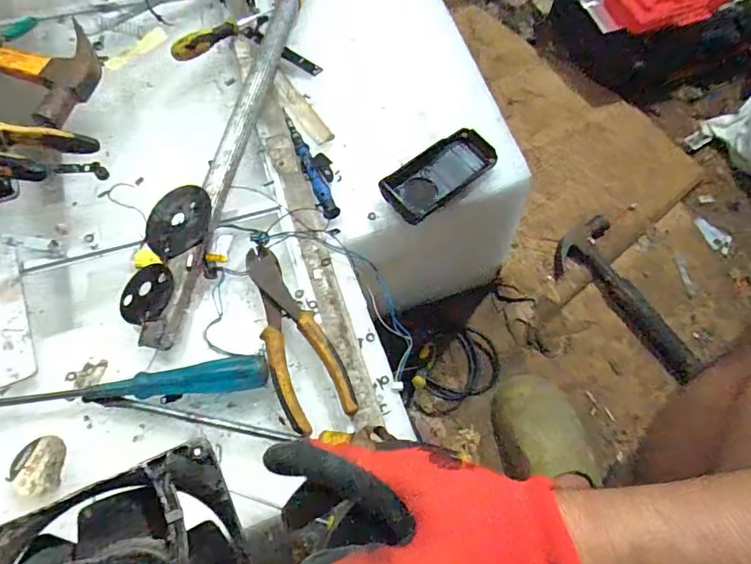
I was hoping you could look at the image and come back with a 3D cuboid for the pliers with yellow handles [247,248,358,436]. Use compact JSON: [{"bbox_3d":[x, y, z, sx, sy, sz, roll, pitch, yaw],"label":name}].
[{"bbox_3d":[-0.071,0.042,0.415,0.057,0.017,0.169,-20,69,-10],"label":"pliers with yellow handles"}]

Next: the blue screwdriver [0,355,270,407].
[{"bbox_3d":[-0.210,0.085,0.391,0.240,0.018,0.025,-5,67,-4],"label":"blue screwdriver"}]

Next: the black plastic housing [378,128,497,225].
[{"bbox_3d":[0.063,-0.108,0.489,0.116,0.031,0.055,-35,72,-15],"label":"black plastic housing"}]

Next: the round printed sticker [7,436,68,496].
[{"bbox_3d":[-0.262,0.142,0.371,0.038,0.004,0.042,-3,67,-3],"label":"round printed sticker"}]

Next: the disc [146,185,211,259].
[{"bbox_3d":[-0.185,-0.056,0.446,0.066,0.007,0.070,-6,70,18],"label":"disc"}]

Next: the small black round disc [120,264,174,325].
[{"bbox_3d":[-0.203,0.009,0.421,0.057,0.004,0.053,-9,61,17],"label":"small black round disc"}]

